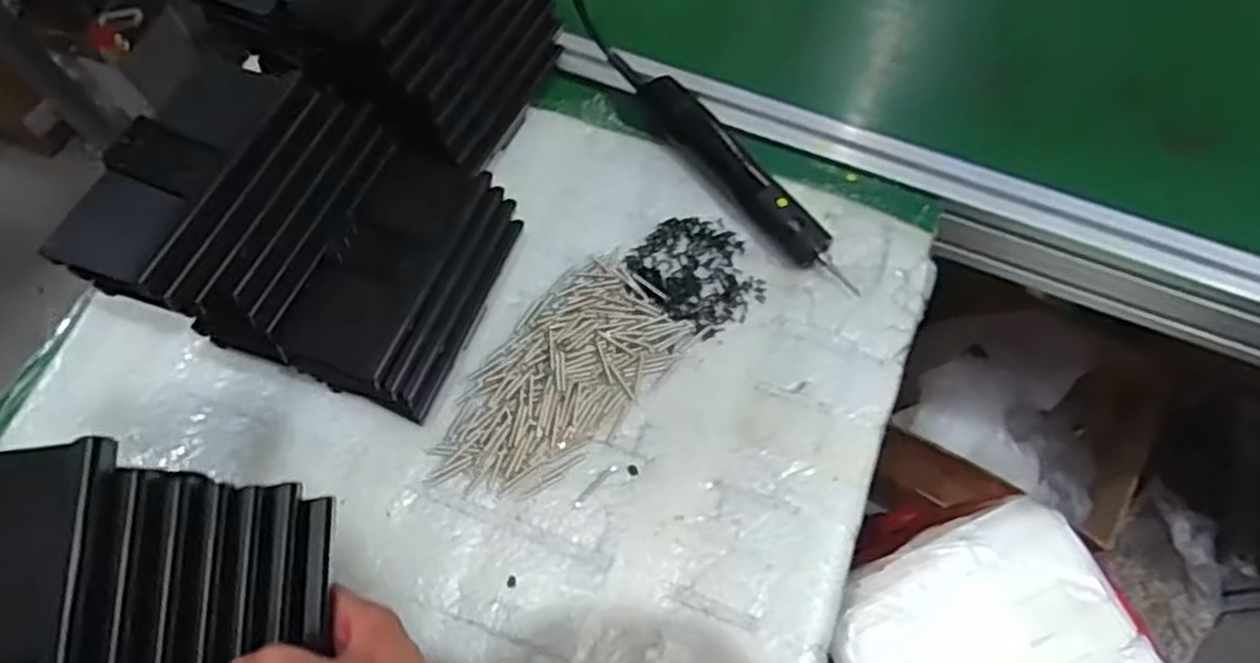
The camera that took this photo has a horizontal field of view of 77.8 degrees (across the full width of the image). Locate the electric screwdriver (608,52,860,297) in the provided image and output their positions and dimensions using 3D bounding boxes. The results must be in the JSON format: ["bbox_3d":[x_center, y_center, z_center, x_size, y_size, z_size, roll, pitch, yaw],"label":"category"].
[{"bbox_3d":[0.081,-0.130,0.619,0.030,0.038,0.256,-37,71,-15],"label":"electric screwdriver"}]

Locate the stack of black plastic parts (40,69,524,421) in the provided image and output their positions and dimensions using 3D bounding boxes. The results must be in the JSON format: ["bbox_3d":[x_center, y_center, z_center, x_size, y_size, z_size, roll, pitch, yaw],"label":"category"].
[{"bbox_3d":[-0.212,-0.067,0.541,0.219,0.130,0.189,19,67,8],"label":"stack of black plastic parts"}]

